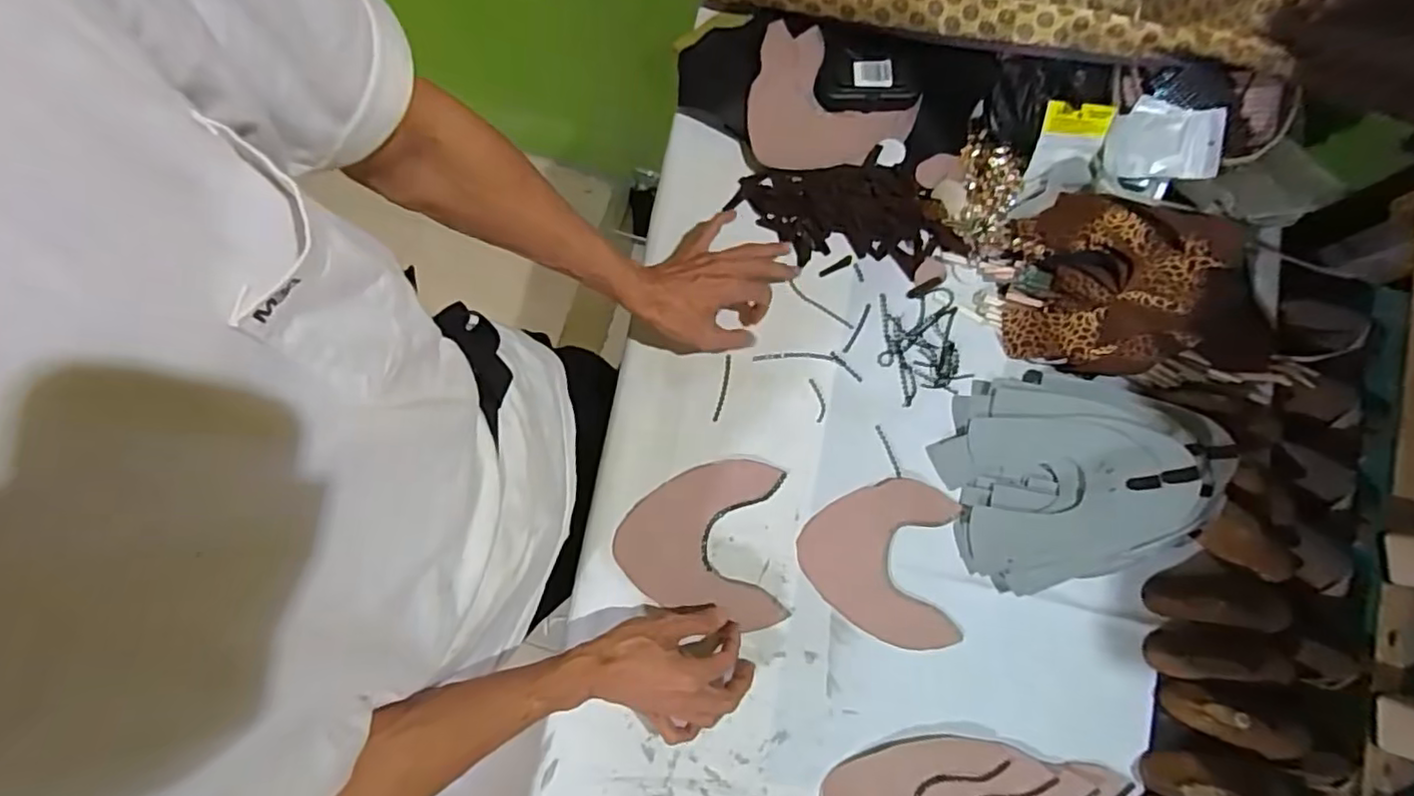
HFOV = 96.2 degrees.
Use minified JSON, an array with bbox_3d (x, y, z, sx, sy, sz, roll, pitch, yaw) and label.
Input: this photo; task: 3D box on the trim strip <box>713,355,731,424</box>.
[{"bbox_3d":[0.017,-0.009,0.658,0.008,0.004,0.070,12,79,1],"label":"trim strip"}]

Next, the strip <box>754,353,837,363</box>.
[{"bbox_3d":[0.093,-0.043,0.672,0.086,0.004,0.009,-1,79,-1],"label":"strip"}]

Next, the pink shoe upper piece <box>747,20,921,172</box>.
[{"bbox_3d":[0.112,-0.319,0.690,0.160,0.030,0.186,-44,83,-8],"label":"pink shoe upper piece"}]

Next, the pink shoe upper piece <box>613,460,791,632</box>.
[{"bbox_3d":[-0.007,0.145,0.635,0.162,0.004,0.157,0,80,-3],"label":"pink shoe upper piece"}]

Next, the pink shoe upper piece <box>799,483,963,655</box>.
[{"bbox_3d":[0.173,0.164,0.638,0.154,0.006,0.158,4,82,0],"label":"pink shoe upper piece"}]

